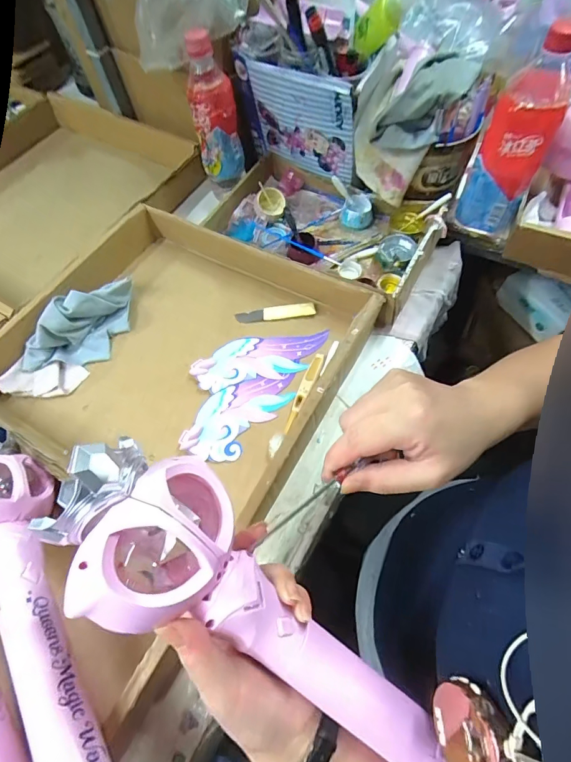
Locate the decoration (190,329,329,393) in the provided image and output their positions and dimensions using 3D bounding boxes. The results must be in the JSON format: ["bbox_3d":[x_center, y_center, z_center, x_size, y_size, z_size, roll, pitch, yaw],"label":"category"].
[{"bbox_3d":[-0.029,-0.031,0.474,0.165,0.010,0.061,-12,63,-4],"label":"decoration"}]

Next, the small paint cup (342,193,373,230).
[{"bbox_3d":[0.107,-0.251,0.571,0.042,0.034,0.038,13,64,9],"label":"small paint cup"}]

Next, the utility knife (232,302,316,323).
[{"bbox_3d":[-0.014,-0.090,0.510,0.104,0.015,0.021,-5,62,0],"label":"utility knife"}]

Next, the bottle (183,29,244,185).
[{"bbox_3d":[-0.095,-0.352,0.517,0.058,0.169,0.054,-10,63,-3],"label":"bottle"}]

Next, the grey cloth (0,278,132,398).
[{"bbox_3d":[-0.263,-0.056,0.478,0.075,0.054,0.196,32,68,17],"label":"grey cloth"}]

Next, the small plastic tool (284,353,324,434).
[{"bbox_3d":[0.022,0.011,0.449,0.014,0.011,0.105,20,65,12],"label":"small plastic tool"}]

